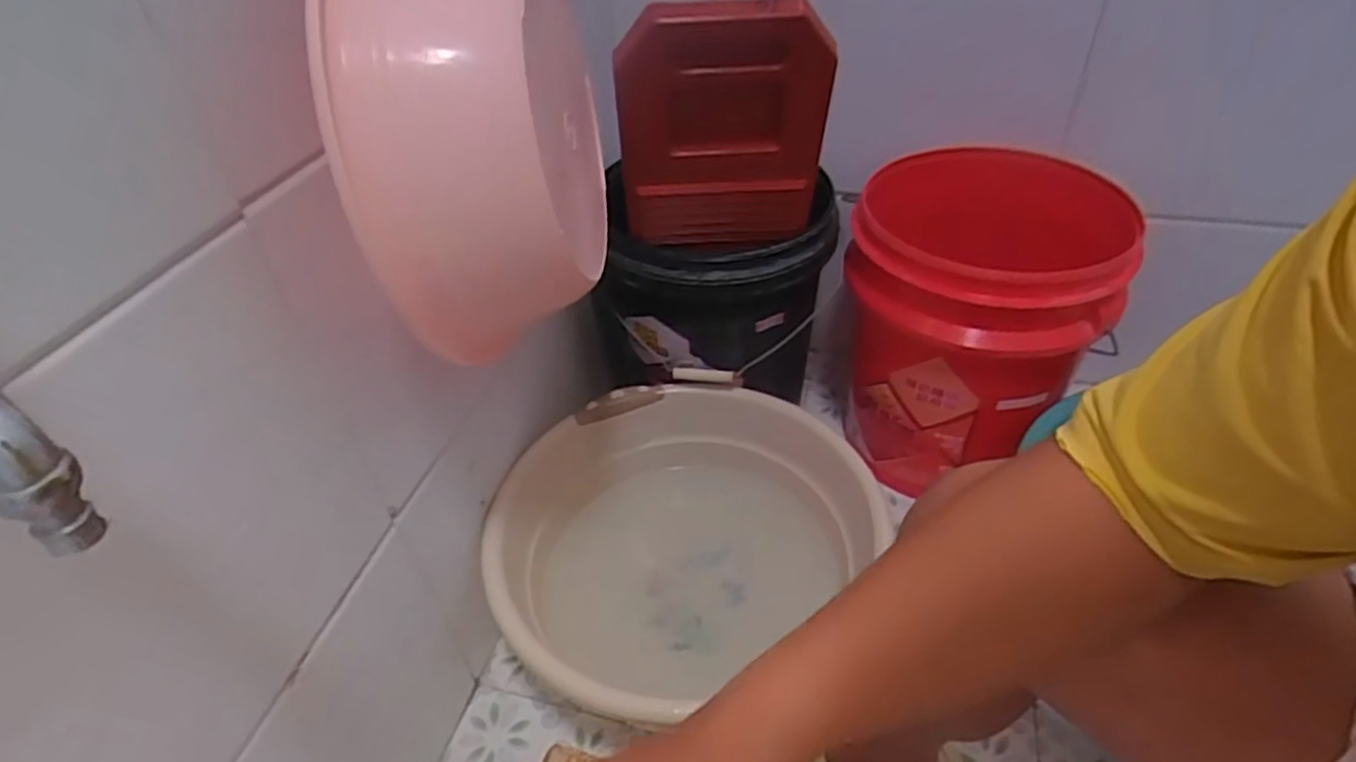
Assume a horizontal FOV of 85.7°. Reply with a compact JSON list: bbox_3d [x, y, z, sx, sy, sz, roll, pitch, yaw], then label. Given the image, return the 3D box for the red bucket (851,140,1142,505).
[{"bbox_3d":[0.365,-0.083,0.975,0.281,0.369,0.357,9,42,12],"label":"red bucket"}]

